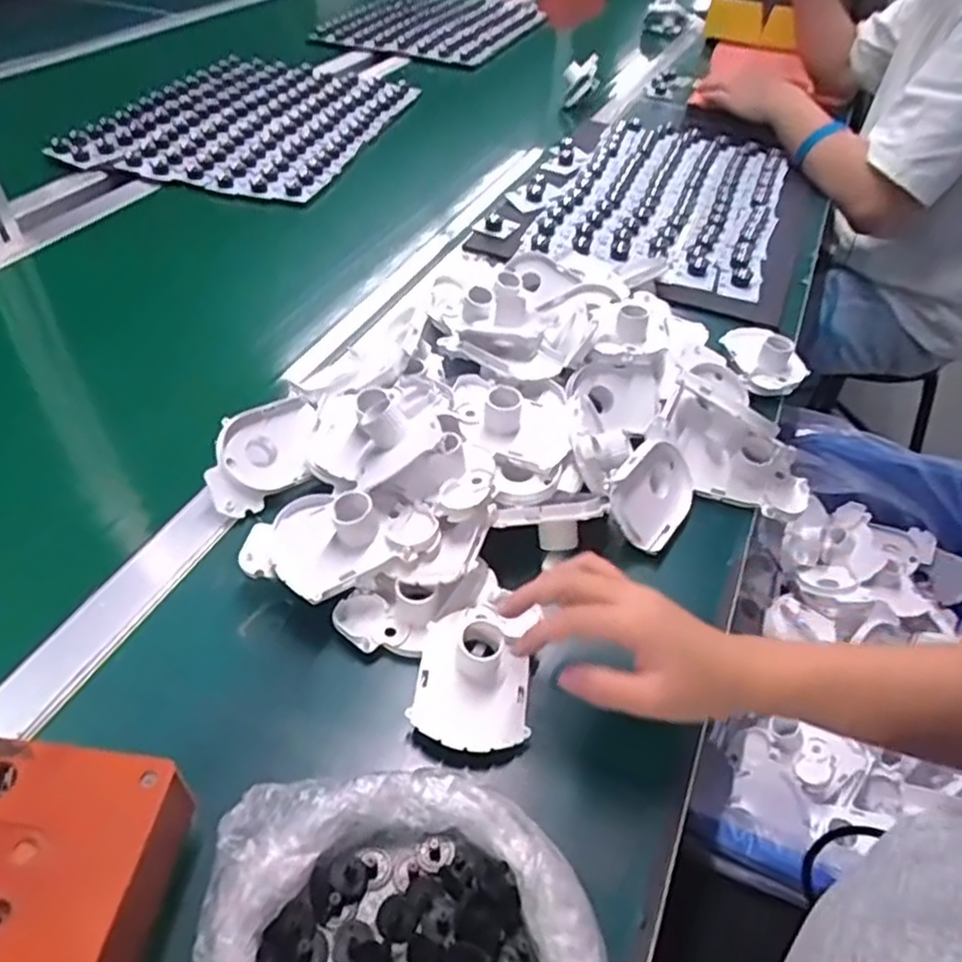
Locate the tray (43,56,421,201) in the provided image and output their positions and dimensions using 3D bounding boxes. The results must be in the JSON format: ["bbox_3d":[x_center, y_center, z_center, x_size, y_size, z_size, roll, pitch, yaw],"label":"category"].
[{"bbox_3d":[-0.330,-0.529,1.036,0.345,0.034,0.427,14,46,9],"label":"tray"}]

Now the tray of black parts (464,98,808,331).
[{"bbox_3d":[0.267,-0.397,0.977,0.363,0.052,0.568,21,47,16],"label":"tray of black parts"}]

